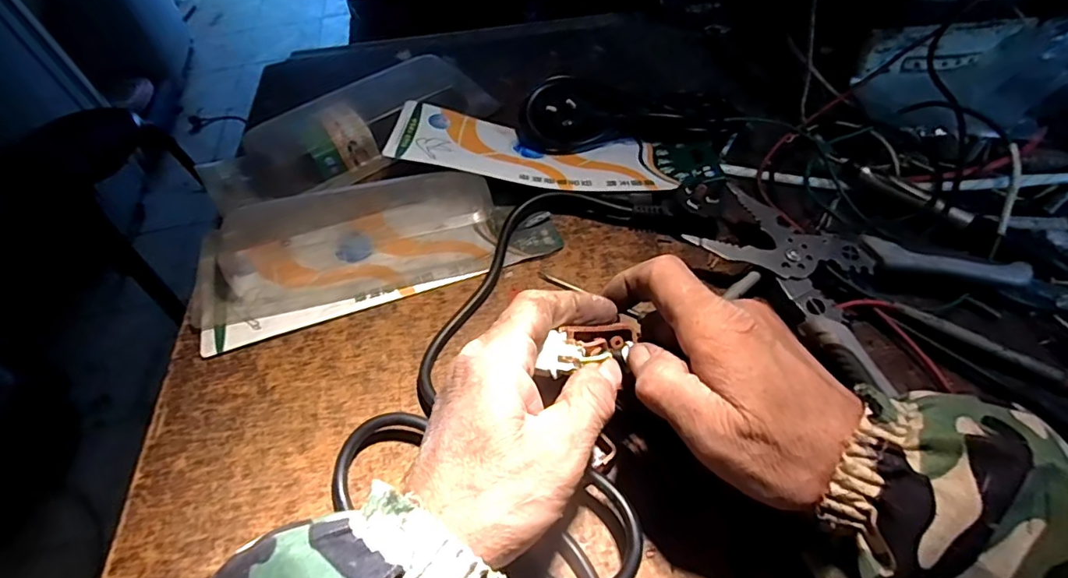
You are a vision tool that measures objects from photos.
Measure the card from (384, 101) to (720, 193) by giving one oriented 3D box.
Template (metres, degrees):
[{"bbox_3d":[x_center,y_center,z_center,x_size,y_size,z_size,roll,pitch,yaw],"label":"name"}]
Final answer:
[{"bbox_3d":[0.015,-0.107,0.418,0.240,0.023,0.084,7,47,1],"label":"card"}]

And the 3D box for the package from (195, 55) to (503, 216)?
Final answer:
[{"bbox_3d":[-0.146,-0.134,0.447,0.243,0.039,0.073,-27,56,-15],"label":"package"}]

